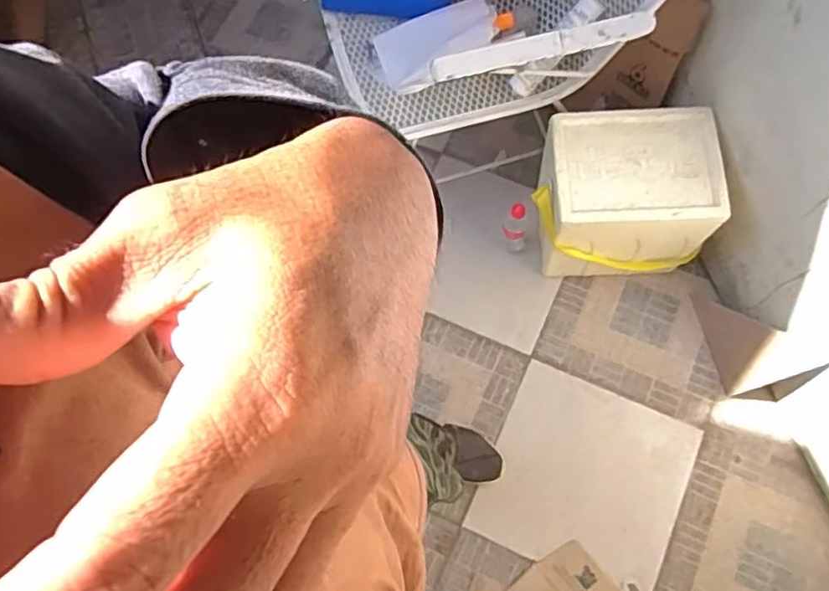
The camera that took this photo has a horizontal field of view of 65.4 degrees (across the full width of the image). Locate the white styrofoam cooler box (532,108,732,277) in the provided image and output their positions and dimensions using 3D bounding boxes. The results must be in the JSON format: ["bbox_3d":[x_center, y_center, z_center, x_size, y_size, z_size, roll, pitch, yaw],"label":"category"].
[{"bbox_3d":[0.422,-0.202,1.381,0.343,0.326,0.264,-3,71,1],"label":"white styrofoam cooler box"}]

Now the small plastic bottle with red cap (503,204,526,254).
[{"bbox_3d":[0.228,-0.151,1.454,0.049,0.216,0.057,16,72,8],"label":"small plastic bottle with red cap"}]

